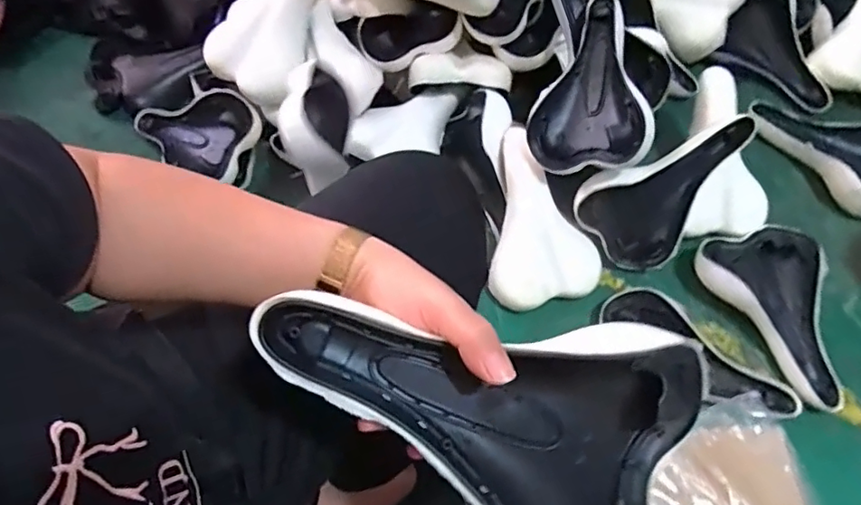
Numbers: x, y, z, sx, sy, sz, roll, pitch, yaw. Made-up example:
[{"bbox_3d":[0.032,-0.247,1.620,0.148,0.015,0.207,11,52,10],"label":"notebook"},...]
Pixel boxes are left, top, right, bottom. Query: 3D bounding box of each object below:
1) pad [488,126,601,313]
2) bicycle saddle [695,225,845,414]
[{"bbox_3d":[0.168,-0.054,0.868,0.166,0.060,0.272,-5,101,7],"label":"pad"},{"bbox_3d":[0.493,0.087,0.801,0.167,0.054,0.262,-12,61,-6],"label":"bicycle saddle"}]

